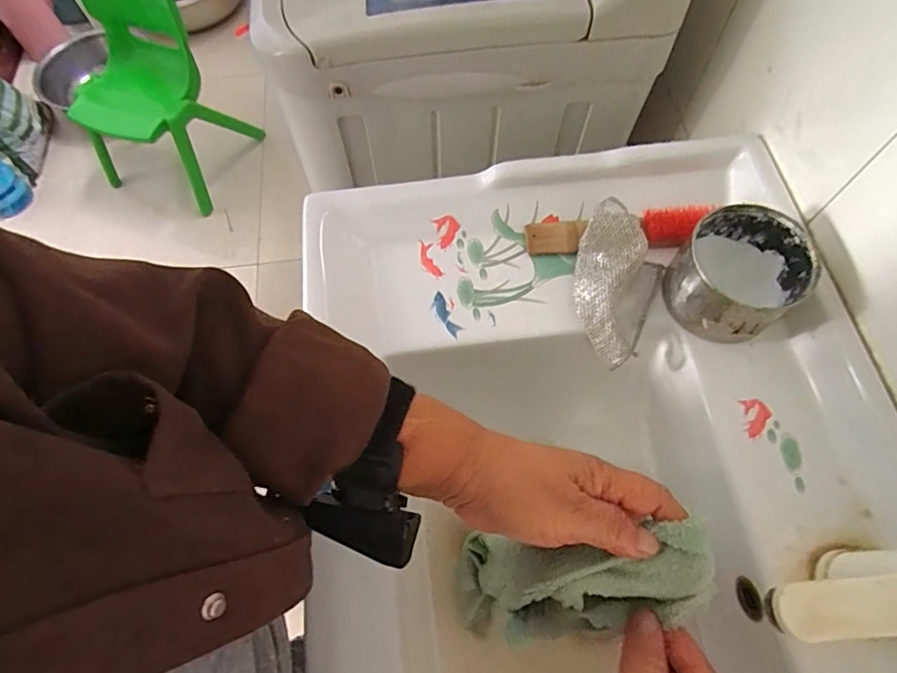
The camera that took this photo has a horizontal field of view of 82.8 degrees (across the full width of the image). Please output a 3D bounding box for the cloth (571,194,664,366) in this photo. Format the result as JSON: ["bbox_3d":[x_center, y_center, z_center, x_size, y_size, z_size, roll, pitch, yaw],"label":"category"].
[{"bbox_3d":[0.150,-0.051,0.459,0.081,0.062,0.117,24,68,12],"label":"cloth"}]

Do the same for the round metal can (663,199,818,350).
[{"bbox_3d":[0.255,-0.055,0.454,0.098,0.071,0.104,-1,65,1],"label":"round metal can"}]

